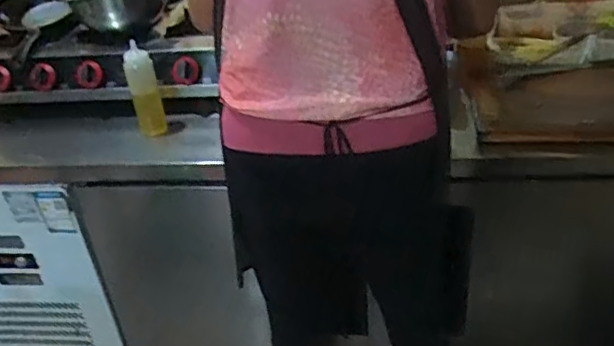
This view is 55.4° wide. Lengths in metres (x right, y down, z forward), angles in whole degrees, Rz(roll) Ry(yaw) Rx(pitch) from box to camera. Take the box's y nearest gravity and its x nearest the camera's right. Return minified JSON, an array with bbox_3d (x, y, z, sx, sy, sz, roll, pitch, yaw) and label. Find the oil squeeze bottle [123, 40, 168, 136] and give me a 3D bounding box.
[{"bbox_3d":[-0.336,-0.169,1.216,0.059,0.184,0.046,-16,33,-17],"label":"oil squeeze bottle"}]

